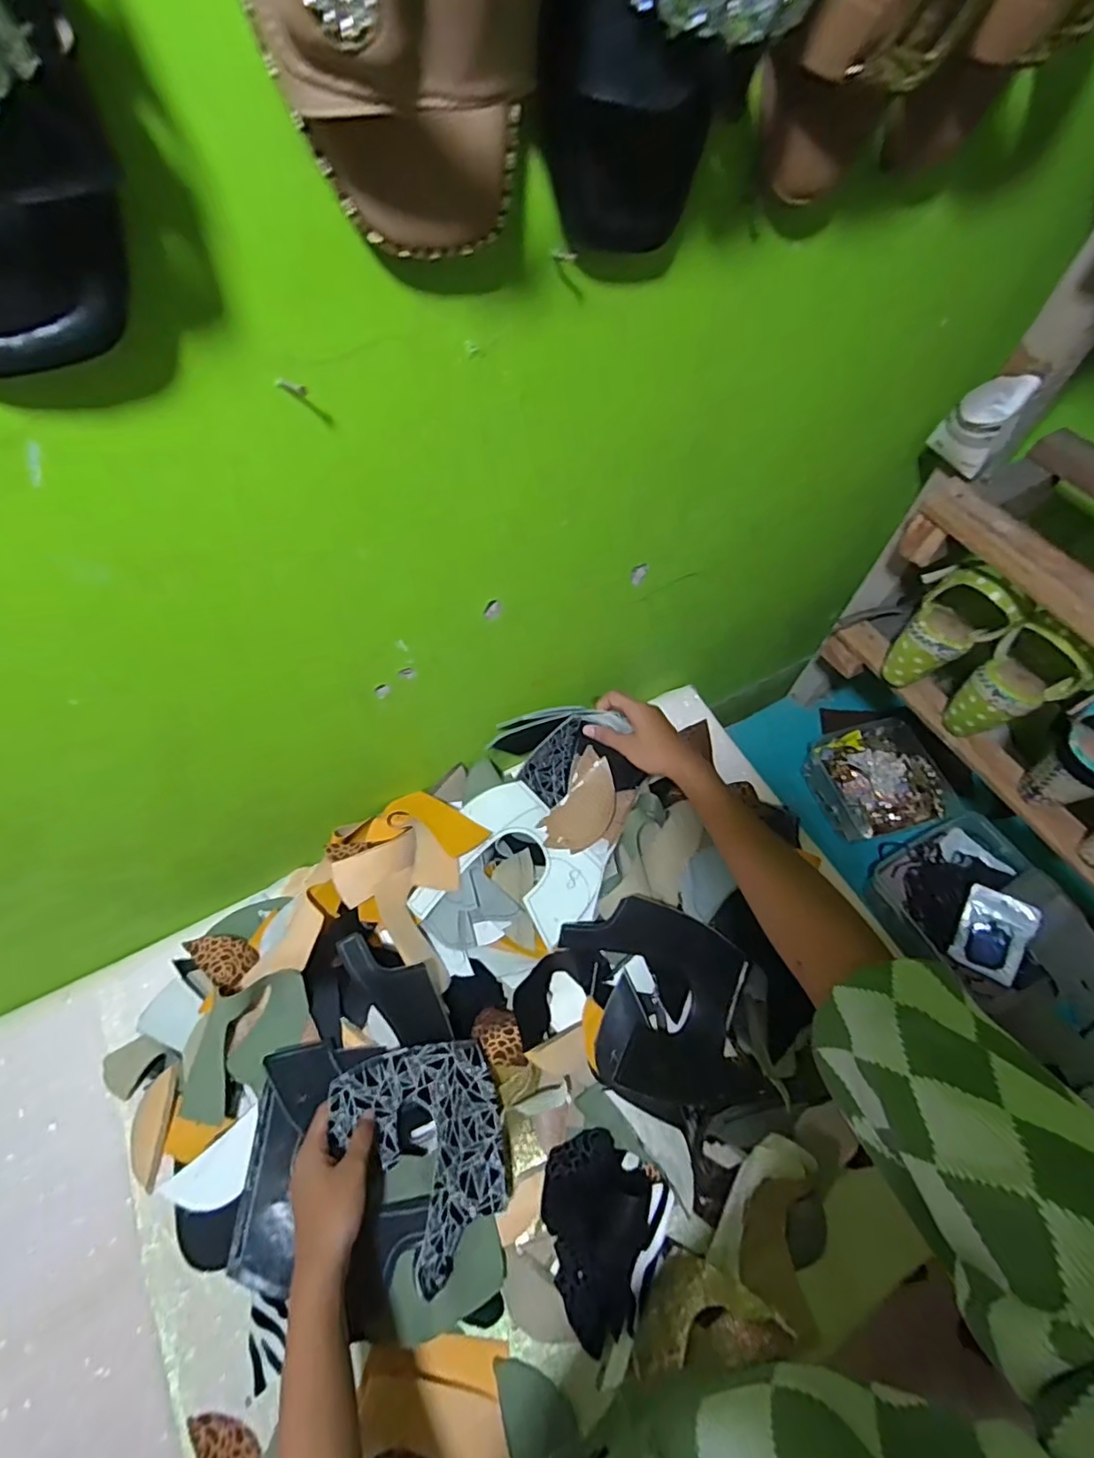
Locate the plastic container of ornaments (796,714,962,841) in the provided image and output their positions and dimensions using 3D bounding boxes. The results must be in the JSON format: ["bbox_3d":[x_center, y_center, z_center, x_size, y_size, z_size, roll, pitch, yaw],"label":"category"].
[{"bbox_3d":[0.485,0.073,0.833,0.169,0.071,0.161,-11,62,-7],"label":"plastic container of ornaments"}]

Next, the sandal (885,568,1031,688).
[{"bbox_3d":[0.427,-0.102,0.613,0.075,0.138,0.078,-35,67,-19],"label":"sandal"}]

